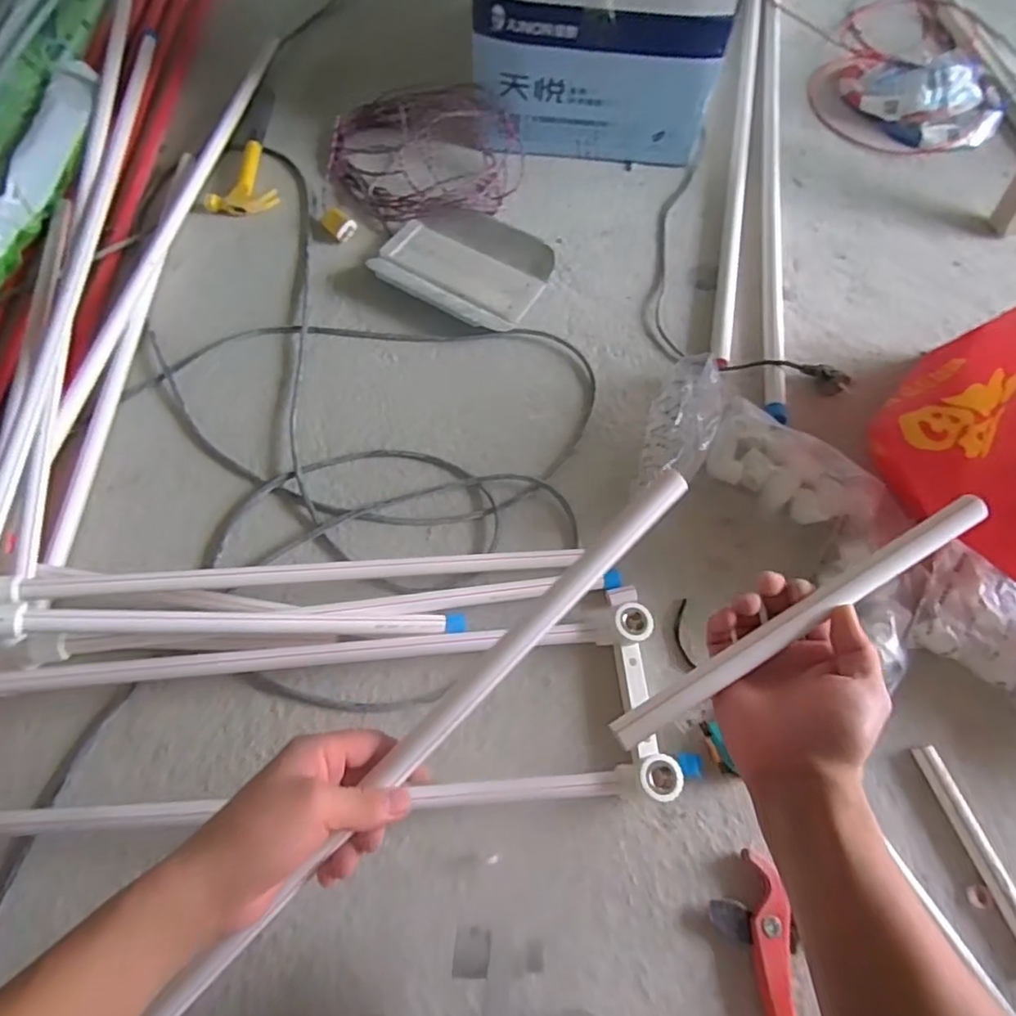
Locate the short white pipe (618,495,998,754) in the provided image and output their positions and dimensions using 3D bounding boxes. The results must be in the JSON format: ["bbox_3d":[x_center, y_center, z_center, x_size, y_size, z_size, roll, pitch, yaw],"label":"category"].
[{"bbox_3d":[0.205,0.077,0.423,0.304,0.014,0.021,-31,70,-5],"label":"short white pipe"}]

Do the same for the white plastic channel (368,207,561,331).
[{"bbox_3d":[-0.063,-0.354,0.882,0.232,0.045,0.186,31,68,12],"label":"white plastic channel"}]

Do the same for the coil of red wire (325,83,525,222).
[{"bbox_3d":[-0.145,-0.557,0.944,0.309,0.069,0.239,19,66,7],"label":"coil of red wire"}]

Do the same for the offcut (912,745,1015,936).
[{"bbox_3d":[0.459,0.333,0.586,0.025,0.015,0.198,-15,67,-9],"label":"offcut"}]

